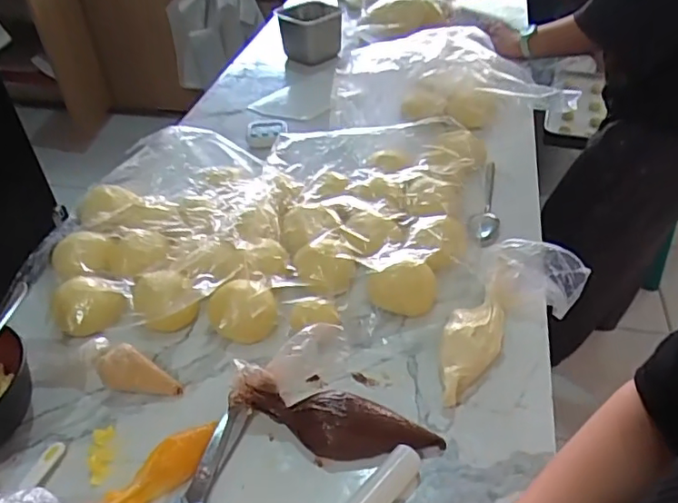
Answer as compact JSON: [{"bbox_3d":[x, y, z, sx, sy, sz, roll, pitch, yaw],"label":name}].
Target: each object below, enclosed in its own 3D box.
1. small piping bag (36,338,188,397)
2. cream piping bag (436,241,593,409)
[{"bbox_3d":[-0.245,0.114,0.573,0.182,0.046,0.052,8,43,15],"label":"small piping bag"},{"bbox_3d":[0.165,0.071,0.566,0.110,0.071,0.191,20,47,26],"label":"cream piping bag"}]

